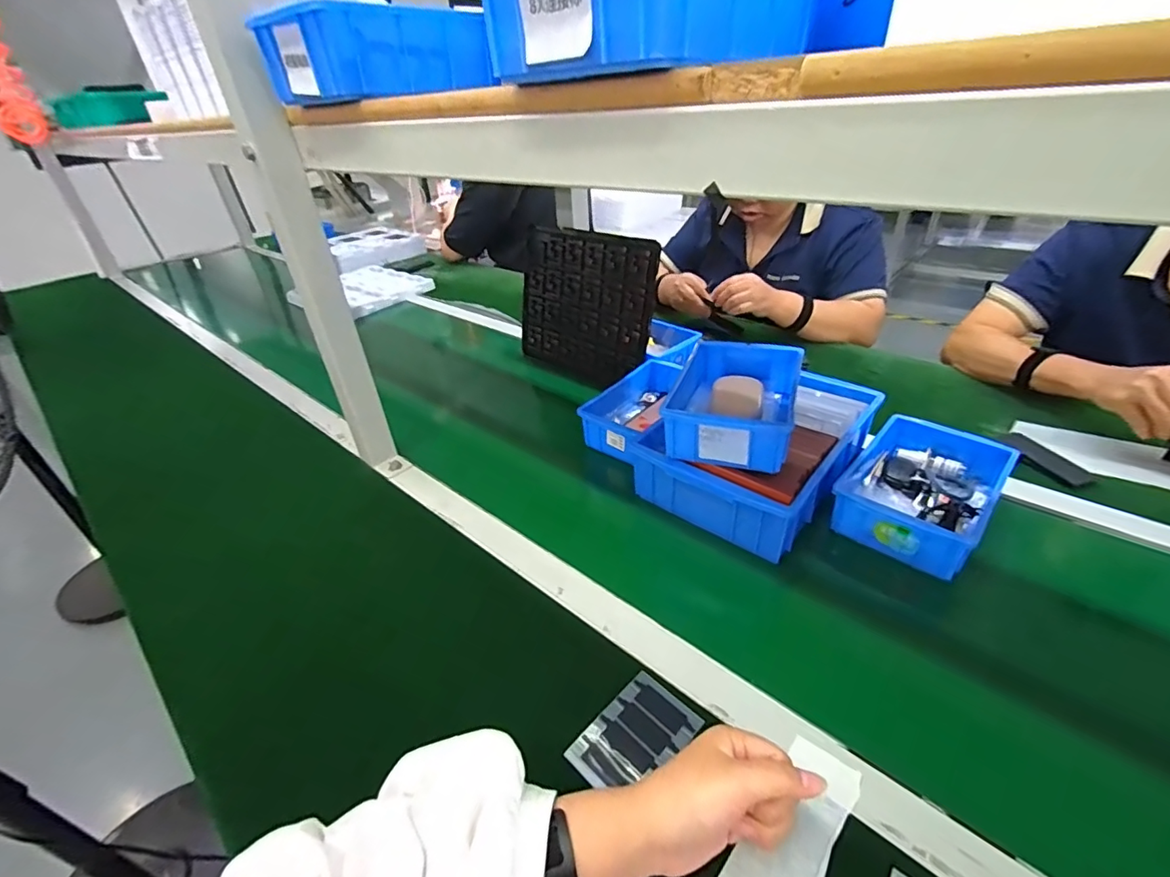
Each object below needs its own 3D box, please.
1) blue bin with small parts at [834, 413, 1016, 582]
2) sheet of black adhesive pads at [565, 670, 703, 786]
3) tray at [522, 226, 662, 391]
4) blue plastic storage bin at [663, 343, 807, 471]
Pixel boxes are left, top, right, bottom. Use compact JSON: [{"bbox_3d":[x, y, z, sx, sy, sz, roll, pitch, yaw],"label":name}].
[{"bbox_3d":[0.386,0.056,0.585,0.134,0.052,0.194,27,45,38],"label":"blue bin with small parts"},{"bbox_3d":[0.040,0.238,0.406,0.064,0.004,0.096,27,45,37],"label":"sheet of black adhesive pads"},{"bbox_3d":[-0.005,-0.231,0.907,0.285,0.255,0.018,25,32,35],"label":"tray"},{"bbox_3d":[0.177,-0.047,0.606,0.132,0.058,0.200,10,37,21],"label":"blue plastic storage bin"}]

